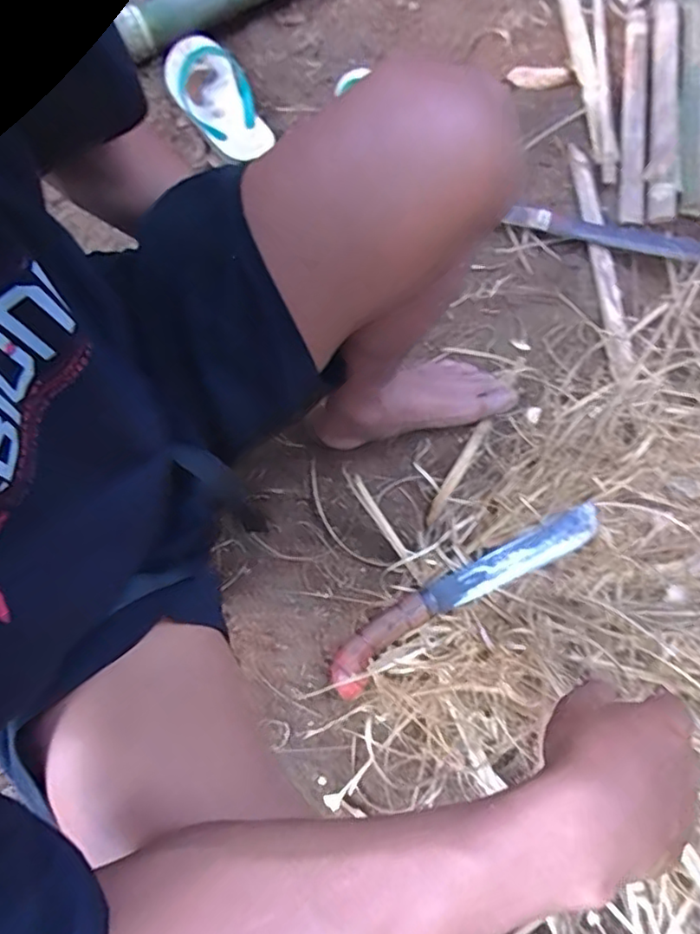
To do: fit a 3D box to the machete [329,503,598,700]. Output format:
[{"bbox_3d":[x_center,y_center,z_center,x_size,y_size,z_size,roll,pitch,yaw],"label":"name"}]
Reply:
[{"bbox_3d":[0.128,0.137,0.686,0.347,0.021,0.054,-32,75,-7],"label":"machete"}]

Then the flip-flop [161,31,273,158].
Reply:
[{"bbox_3d":[-0.200,-0.552,0.931,0.104,0.040,0.230,-34,75,-8],"label":"flip-flop"}]

